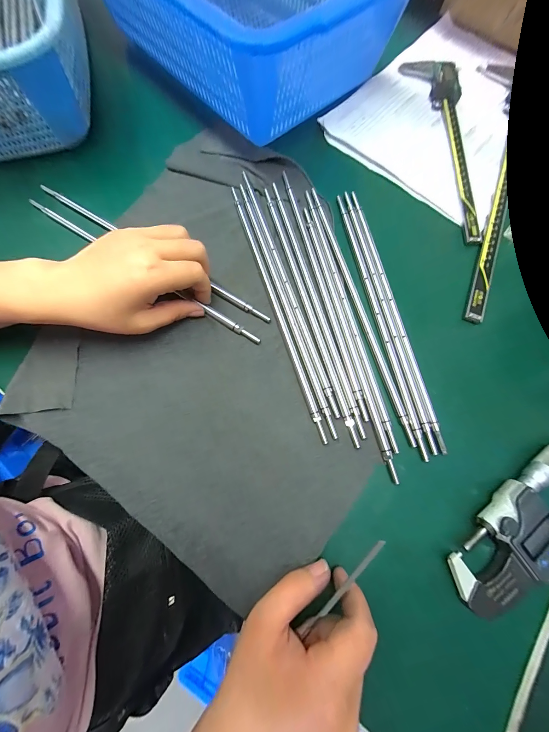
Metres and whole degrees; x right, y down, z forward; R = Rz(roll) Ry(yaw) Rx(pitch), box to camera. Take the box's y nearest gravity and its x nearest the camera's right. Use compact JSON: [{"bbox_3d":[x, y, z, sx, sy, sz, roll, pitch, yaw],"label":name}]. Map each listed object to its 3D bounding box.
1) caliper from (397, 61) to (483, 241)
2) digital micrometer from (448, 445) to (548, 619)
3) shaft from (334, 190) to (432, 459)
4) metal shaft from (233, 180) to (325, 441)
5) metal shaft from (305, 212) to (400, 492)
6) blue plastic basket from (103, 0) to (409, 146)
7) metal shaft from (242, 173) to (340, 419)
[{"bbox_3d":[0.208,-0.267,0.314,0.066,0.011,0.278,-2,75,-2],"label":"caliper"},{"bbox_3d":[0.196,0.118,0.203,0.154,0.021,0.052,-43,80,-11],"label":"digital micrometer"},{"bbox_3d":[0.100,-0.052,0.255,0.007,0.004,0.273,-11,76,-4],"label":"shaft"},{"bbox_3d":[-0.001,-0.062,0.258,0.007,0.007,0.277,-18,76,-6],"label":"metal shaft"},{"bbox_3d":[0.068,-0.034,0.250,0.008,0.005,0.271,-13,76,-4],"label":"metal shaft"},{"bbox_3d":[-0.054,-0.418,0.297,0.248,0.121,0.363,-42,80,-11],"label":"blue plastic basket"},{"bbox_3d":[0.012,-0.084,0.263,0.008,0.004,0.277,-17,76,-6],"label":"metal shaft"}]

